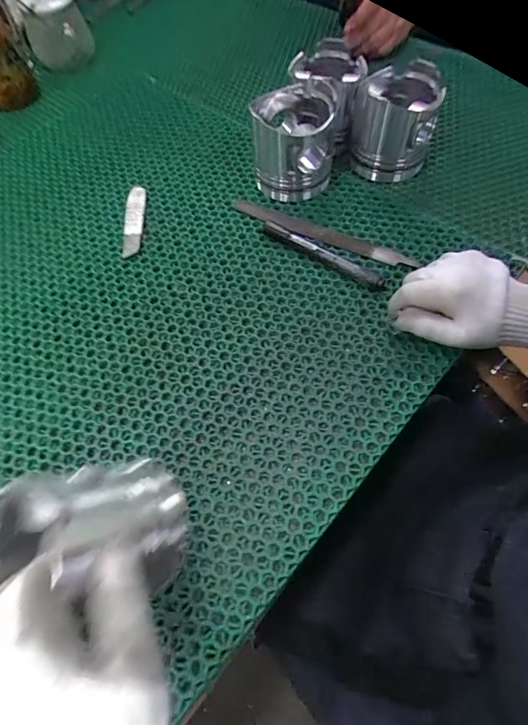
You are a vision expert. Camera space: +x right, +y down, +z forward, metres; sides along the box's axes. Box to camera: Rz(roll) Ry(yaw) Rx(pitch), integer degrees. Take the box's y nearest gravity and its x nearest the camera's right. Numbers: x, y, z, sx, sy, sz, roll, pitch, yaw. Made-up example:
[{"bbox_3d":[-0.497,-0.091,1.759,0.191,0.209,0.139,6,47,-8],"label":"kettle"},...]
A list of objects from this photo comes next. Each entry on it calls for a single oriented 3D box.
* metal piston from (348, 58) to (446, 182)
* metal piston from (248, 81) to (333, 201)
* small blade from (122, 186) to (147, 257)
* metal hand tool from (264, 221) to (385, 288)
[{"bbox_3d":[0.157,-0.295,0.494,0.092,0.082,0.117,13,63,11],"label":"metal piston"},{"bbox_3d":[0.033,-0.261,0.478,0.087,0.092,0.099,-3,61,3],"label":"metal piston"},{"bbox_3d":[-0.154,-0.172,0.486,0.025,0.012,0.108,-4,61,2],"label":"small blade"},{"bbox_3d":[0.062,-0.118,0.439,0.147,0.015,0.020,32,68,19],"label":"metal hand tool"}]

